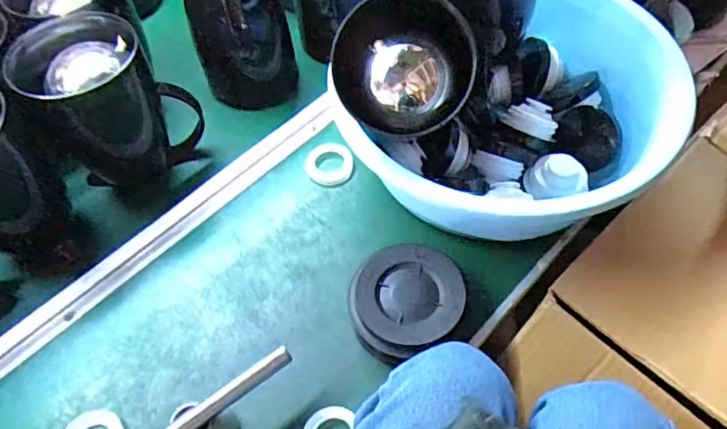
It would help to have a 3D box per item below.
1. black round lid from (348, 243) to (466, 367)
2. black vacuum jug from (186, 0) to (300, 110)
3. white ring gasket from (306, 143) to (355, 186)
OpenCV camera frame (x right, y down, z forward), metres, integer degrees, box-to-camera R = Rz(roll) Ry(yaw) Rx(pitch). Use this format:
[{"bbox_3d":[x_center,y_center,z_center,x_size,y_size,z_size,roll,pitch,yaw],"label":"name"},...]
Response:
[{"bbox_3d":[0.043,0.091,0.548,0.112,0.047,0.111,-2,56,3],"label":"black round lid"},{"bbox_3d":[-0.159,-0.237,0.696,0.105,0.216,0.134,21,61,17],"label":"black vacuum jug"},{"bbox_3d":[-0.042,-0.064,0.669,0.060,0.007,0.063,5,57,8],"label":"white ring gasket"}]

